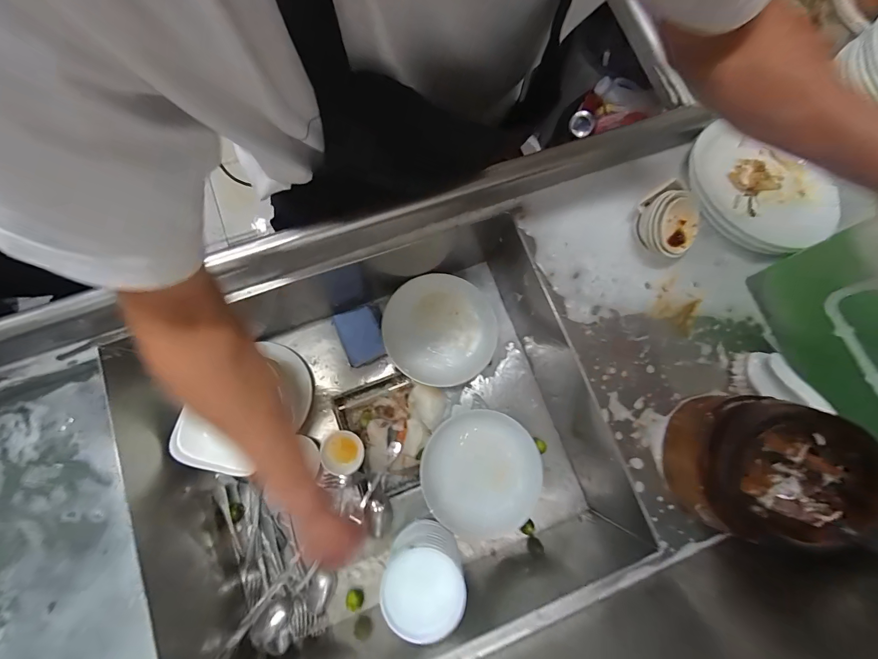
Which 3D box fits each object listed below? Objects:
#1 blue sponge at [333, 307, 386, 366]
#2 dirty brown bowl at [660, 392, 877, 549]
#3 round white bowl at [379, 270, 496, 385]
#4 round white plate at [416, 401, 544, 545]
[{"bbox_3d":[-0.148,0.012,0.694,0.073,0.025,0.100,-21,79,-5],"label":"blue sponge"},{"bbox_3d":[0.366,0.150,0.419,0.150,0.149,0.148,0,78,-1],"label":"dirty brown bowl"},{"bbox_3d":[0.000,0.001,0.678,0.197,0.044,0.210,20,64,-5],"label":"round white bowl"},{"bbox_3d":[0.079,0.248,0.661,0.190,0.023,0.212,-27,65,8],"label":"round white plate"}]

